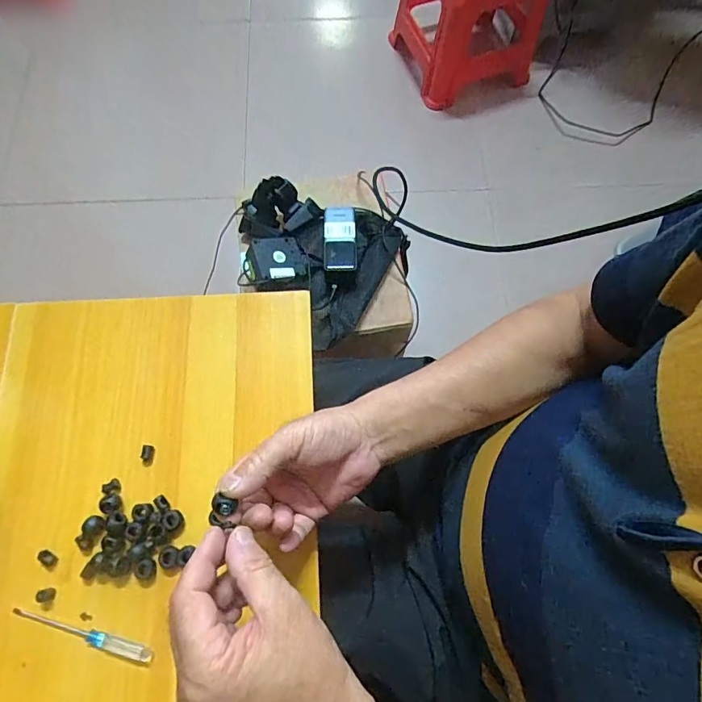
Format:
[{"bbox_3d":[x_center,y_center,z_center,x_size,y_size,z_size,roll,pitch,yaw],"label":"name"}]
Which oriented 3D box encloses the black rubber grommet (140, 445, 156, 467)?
[{"bbox_3d":[-0.191,0.097,0.421,0.012,0.008,0.020,3,71,1],"label":"black rubber grommet"}]

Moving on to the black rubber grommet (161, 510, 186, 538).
[{"bbox_3d":[-0.155,0.151,0.395,0.021,0.008,0.016,42,76,12],"label":"black rubber grommet"}]

